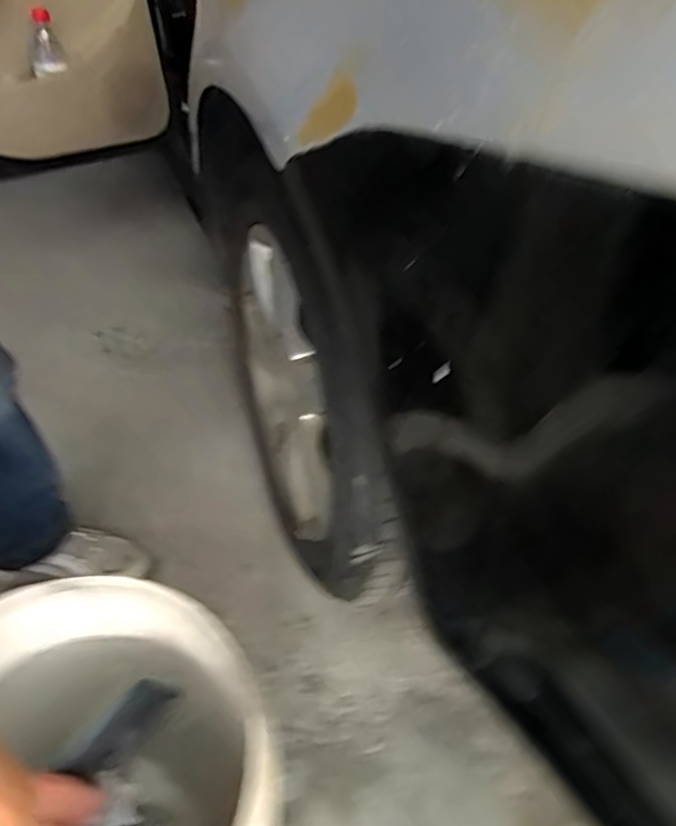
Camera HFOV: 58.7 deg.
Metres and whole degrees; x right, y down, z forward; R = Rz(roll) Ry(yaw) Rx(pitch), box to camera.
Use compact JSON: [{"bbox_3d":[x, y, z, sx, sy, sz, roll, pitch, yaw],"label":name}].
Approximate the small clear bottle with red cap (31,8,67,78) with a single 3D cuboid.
[{"bbox_3d":[-0.571,-0.717,1.162,0.061,0.108,0.028,-15,42,-16],"label":"small clear bottle with red cap"}]

